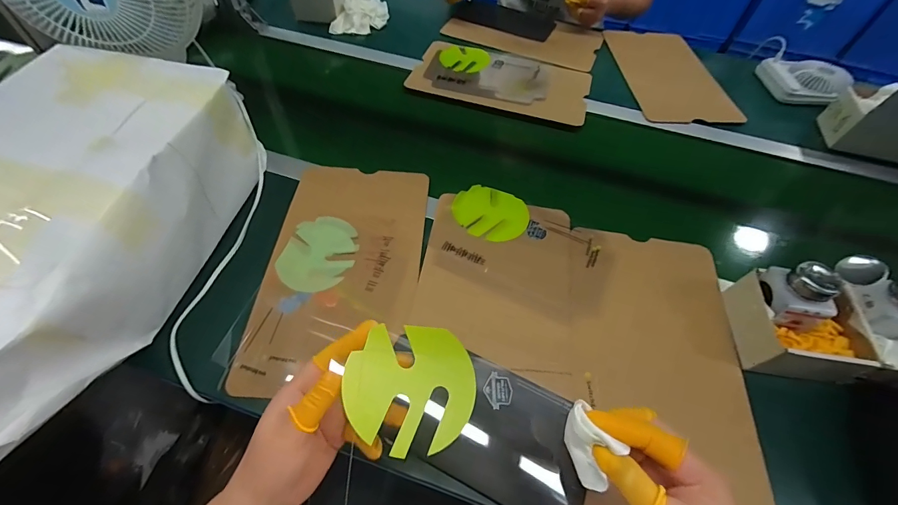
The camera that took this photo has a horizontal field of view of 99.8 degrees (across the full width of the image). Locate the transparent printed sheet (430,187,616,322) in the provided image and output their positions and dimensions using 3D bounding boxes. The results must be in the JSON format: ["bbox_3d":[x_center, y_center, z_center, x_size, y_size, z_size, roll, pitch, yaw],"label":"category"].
[{"bbox_3d":[0.101,-0.005,0.509,0.224,0.004,0.155,24,60,12],"label":"transparent printed sheet"}]

